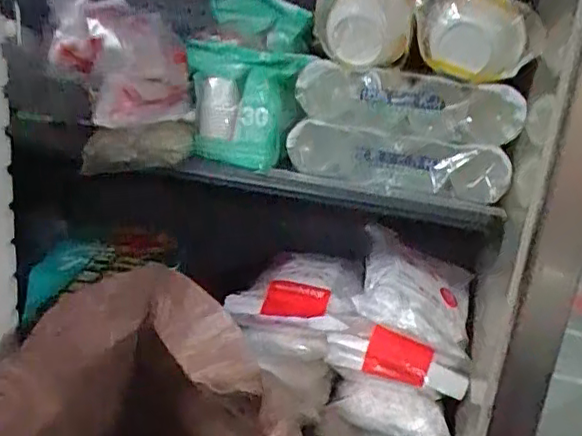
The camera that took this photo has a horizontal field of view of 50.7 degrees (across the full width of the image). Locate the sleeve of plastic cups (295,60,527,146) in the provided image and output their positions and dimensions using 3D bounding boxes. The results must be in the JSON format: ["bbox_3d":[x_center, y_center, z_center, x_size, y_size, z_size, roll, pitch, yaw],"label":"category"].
[{"bbox_3d":[0.138,-0.140,0.754,0.270,0.072,0.056,12,22,19],"label":"sleeve of plastic cups"}]

